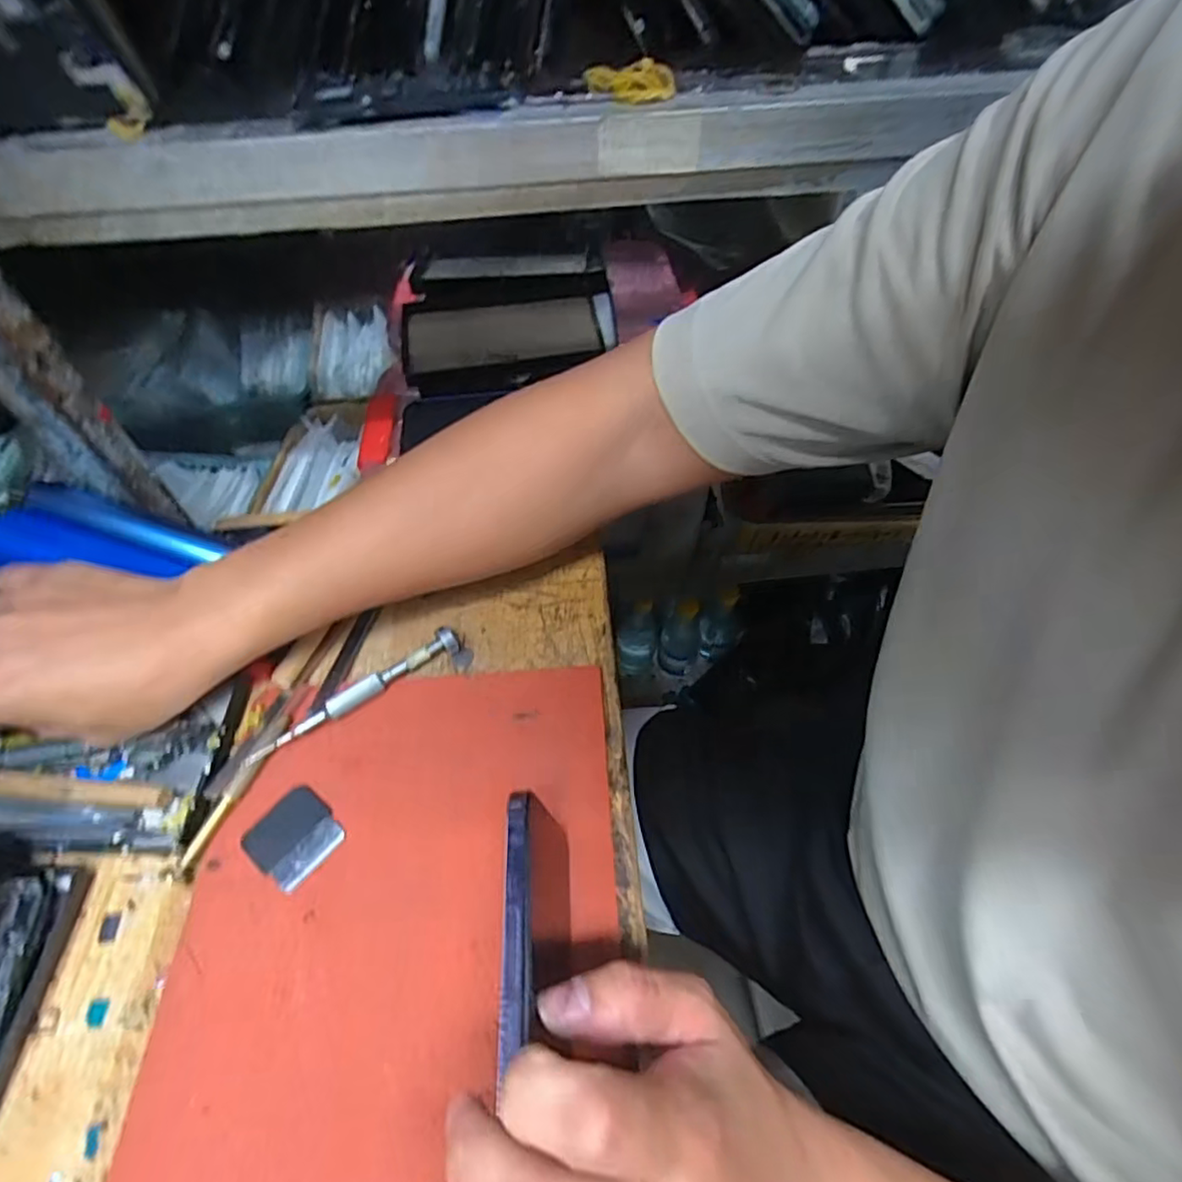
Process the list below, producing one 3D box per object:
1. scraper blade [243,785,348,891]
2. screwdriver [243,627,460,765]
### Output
[{"bbox_3d":[-0.148,0.123,0.313,0.041,0.004,0.038,30,59,23],"label":"scraper blade"},{"bbox_3d":[-0.132,0.059,0.356,0.125,0.015,0.013,-32,58,-20],"label":"screwdriver"}]

